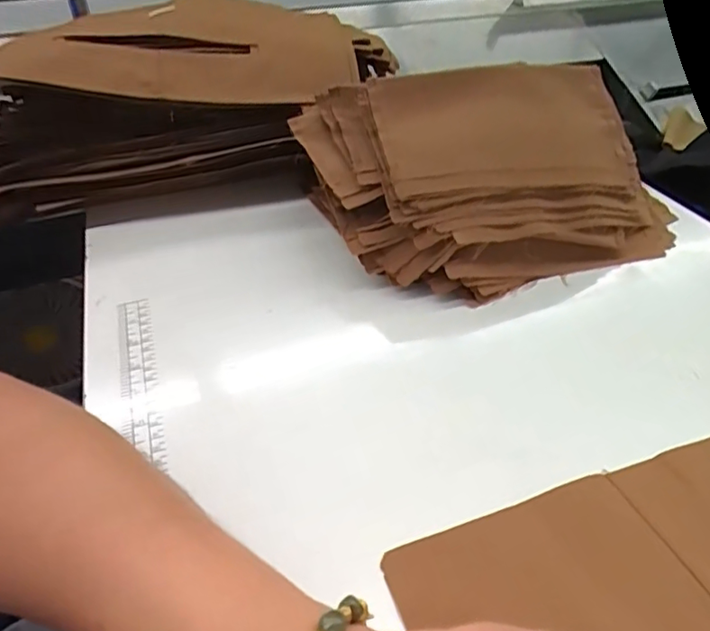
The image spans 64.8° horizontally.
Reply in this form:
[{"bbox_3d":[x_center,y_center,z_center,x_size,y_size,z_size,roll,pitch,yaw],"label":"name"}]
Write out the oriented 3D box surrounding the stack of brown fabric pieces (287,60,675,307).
[{"bbox_3d":[0.109,-0.124,0.469,0.294,0.127,0.180,-14,41,-15],"label":"stack of brown fabric pieces"}]

